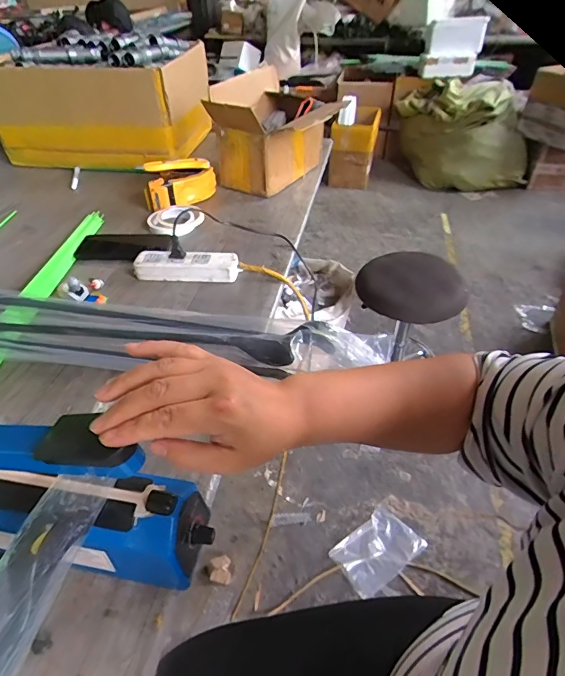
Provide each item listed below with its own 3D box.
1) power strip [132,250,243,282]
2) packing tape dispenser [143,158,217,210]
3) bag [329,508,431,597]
[{"bbox_3d":[-0.161,-0.123,0.704,0.173,0.033,0.051,4,43,4],"label":"power strip"},{"bbox_3d":[-0.216,-0.328,0.893,0.149,0.072,0.103,-9,44,-10],"label":"packing tape dispenser"},{"bbox_3d":[0.260,0.571,1.122,0.224,0.022,0.146,-26,49,-25],"label":"bag"}]

